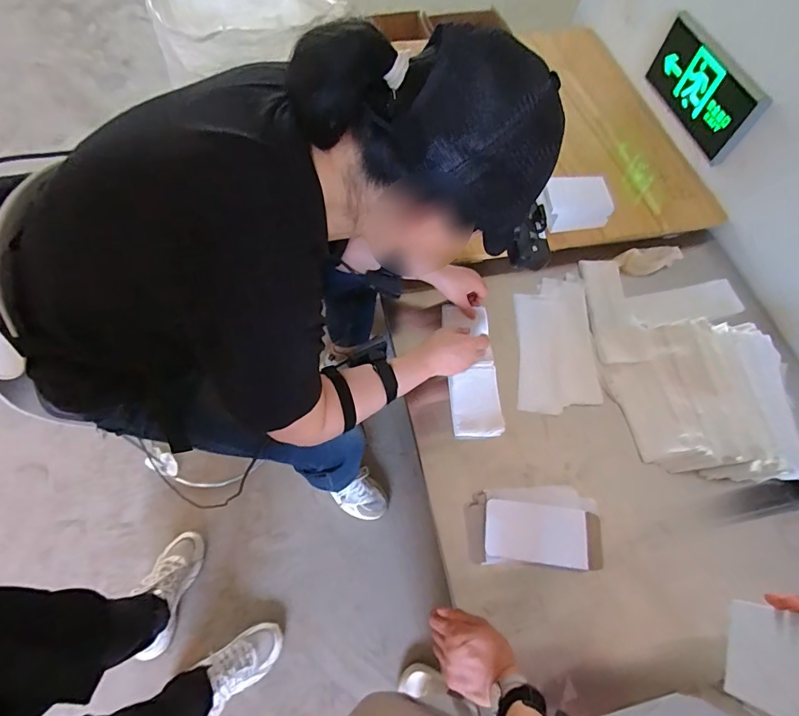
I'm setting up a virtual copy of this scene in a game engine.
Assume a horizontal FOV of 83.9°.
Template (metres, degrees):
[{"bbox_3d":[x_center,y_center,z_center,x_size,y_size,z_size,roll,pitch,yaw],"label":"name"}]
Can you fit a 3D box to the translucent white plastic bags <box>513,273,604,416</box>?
[{"bbox_3d":[0.305,-0.033,0.871,0.147,0.012,0.295,6,62,-1],"label":"translucent white plastic bags"}]

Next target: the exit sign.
[{"bbox_3d":[0.676,-0.604,1.000,0.033,0.155,0.335,-8,63,-8],"label":"exit sign"}]

